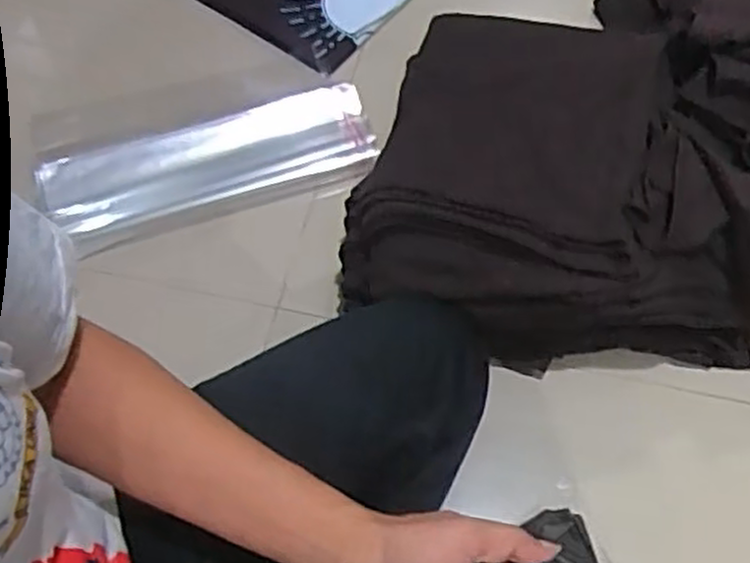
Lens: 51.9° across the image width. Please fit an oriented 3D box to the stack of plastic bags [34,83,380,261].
[{"bbox_3d":[-0.188,-0.135,0.900,0.374,0.033,0.141,-17,62,-8],"label":"stack of plastic bags"}]

